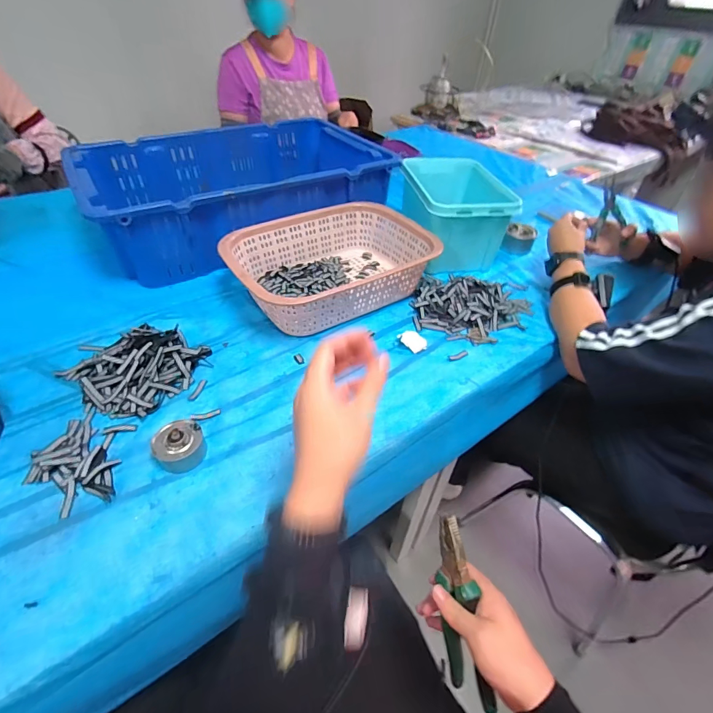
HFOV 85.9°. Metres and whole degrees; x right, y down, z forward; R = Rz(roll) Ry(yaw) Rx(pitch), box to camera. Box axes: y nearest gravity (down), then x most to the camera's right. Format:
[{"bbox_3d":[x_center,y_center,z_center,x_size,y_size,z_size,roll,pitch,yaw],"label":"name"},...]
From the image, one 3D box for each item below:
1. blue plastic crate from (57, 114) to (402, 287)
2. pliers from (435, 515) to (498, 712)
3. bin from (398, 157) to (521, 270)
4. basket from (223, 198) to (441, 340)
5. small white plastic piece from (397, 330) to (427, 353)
[{"bbox_3d":[-0.277,-0.409,0.921,0.630,0.162,0.428,-25,51,-23],"label":"blue plastic crate"},{"bbox_3d":[0.117,0.280,0.426,0.032,0.046,0.198,-6,90,-7],"label":"pliers"},{"bbox_3d":[0.207,-0.310,0.827,0.188,0.139,0.226,-1,44,-4],"label":"bin"},{"bbox_3d":[-0.049,-0.176,0.724,0.355,0.096,0.261,-22,50,-21],"label":"basket"},{"bbox_3d":[0.095,-0.027,0.643,0.046,0.016,0.030,33,54,28],"label":"small white plastic piece"}]

